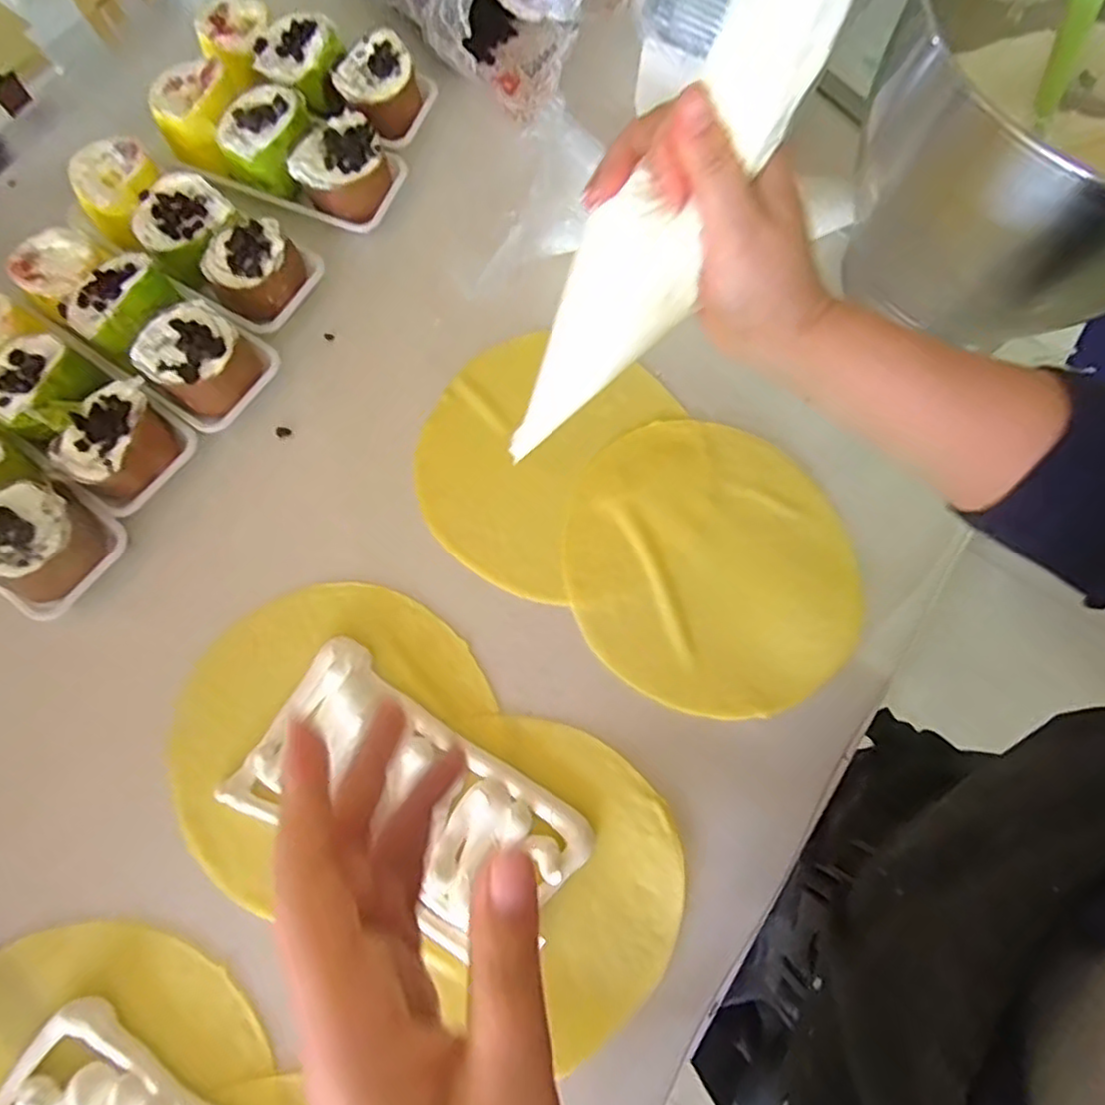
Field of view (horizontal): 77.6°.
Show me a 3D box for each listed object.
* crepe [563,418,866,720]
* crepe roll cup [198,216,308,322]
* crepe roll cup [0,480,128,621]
[{"bbox_3d":[0.115,0.006,0.493,0.205,0.007,0.204,0,74,-1],"label":"crepe"},{"bbox_3d":[-0.221,-0.206,0.508,0.065,0.049,0.071,0,74,-1],"label":"crepe roll cup"},{"bbox_3d":[-0.329,-0.003,0.447,0.074,0.065,0.068,0,74,-1],"label":"crepe roll cup"}]

